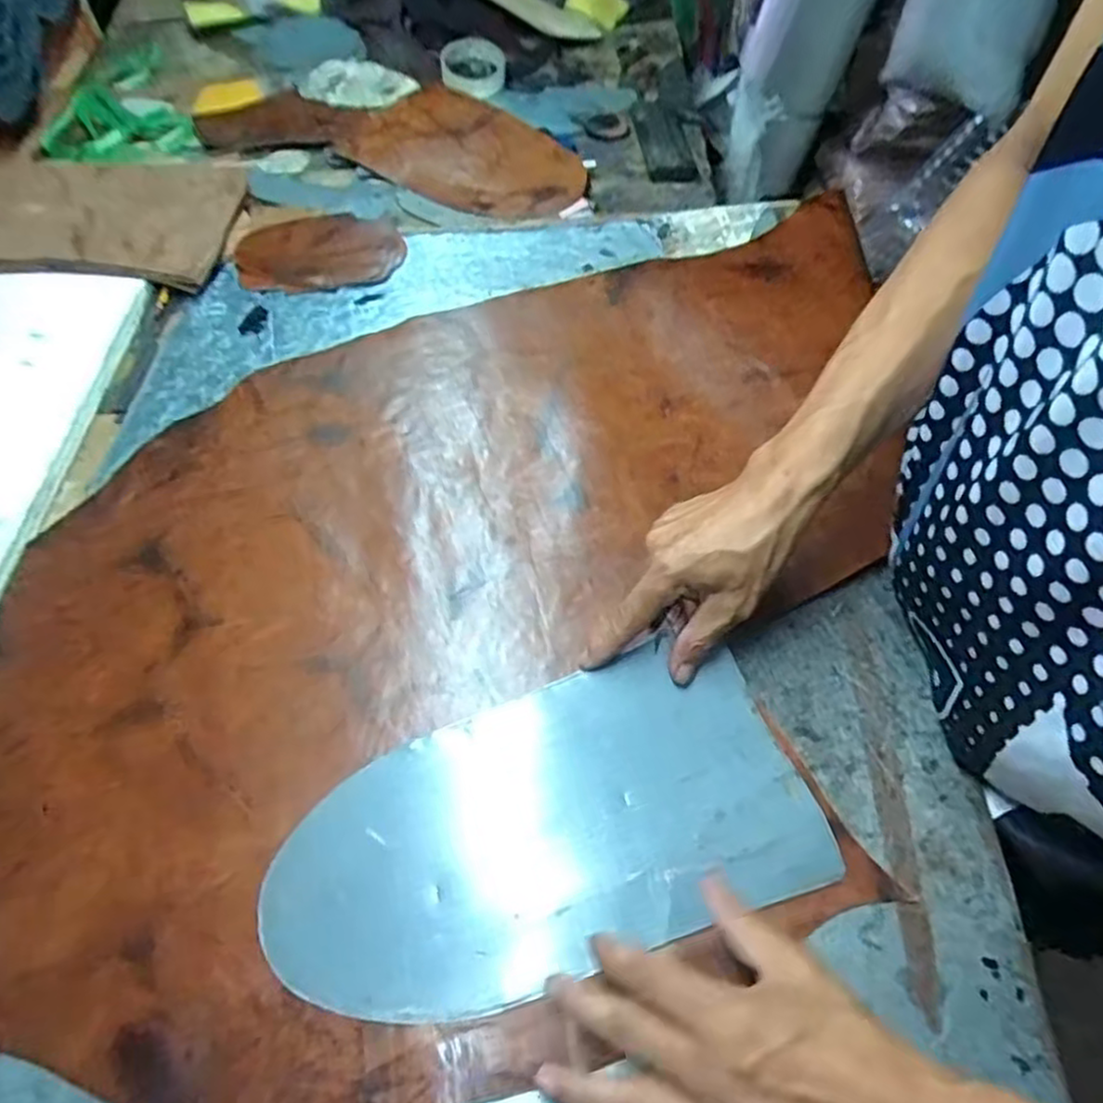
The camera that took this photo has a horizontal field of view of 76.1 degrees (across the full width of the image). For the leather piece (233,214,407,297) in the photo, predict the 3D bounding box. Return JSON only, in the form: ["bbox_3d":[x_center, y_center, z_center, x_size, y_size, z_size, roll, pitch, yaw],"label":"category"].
[{"bbox_3d":[-0.237,-0.307,0.717,0.166,0.010,0.124,-5,58,0],"label":"leather piece"}]

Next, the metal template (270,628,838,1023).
[{"bbox_3d":[-0.007,0.158,0.406,0.299,0.007,0.153,-18,59,-8],"label":"metal template"}]

